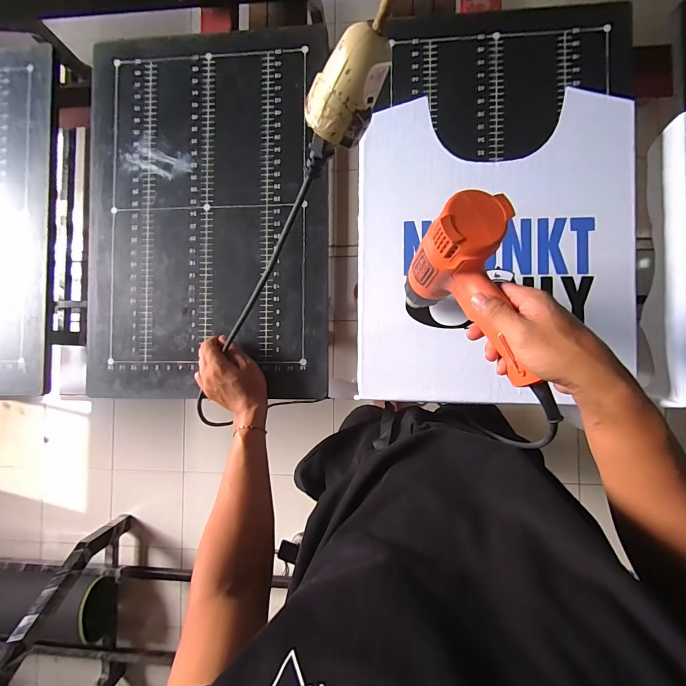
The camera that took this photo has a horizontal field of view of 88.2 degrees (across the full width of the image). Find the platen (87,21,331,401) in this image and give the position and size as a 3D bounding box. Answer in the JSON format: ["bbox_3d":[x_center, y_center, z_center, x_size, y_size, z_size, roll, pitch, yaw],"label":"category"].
[{"bbox_3d":[-0.226,-0.216,0.577,0.403,0.010,0.598,-1,88,5],"label":"platen"}]

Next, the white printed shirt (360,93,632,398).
[{"bbox_3d":[0.221,-0.137,0.523,0.388,0.015,0.445,1,88,5],"label":"white printed shirt"}]

